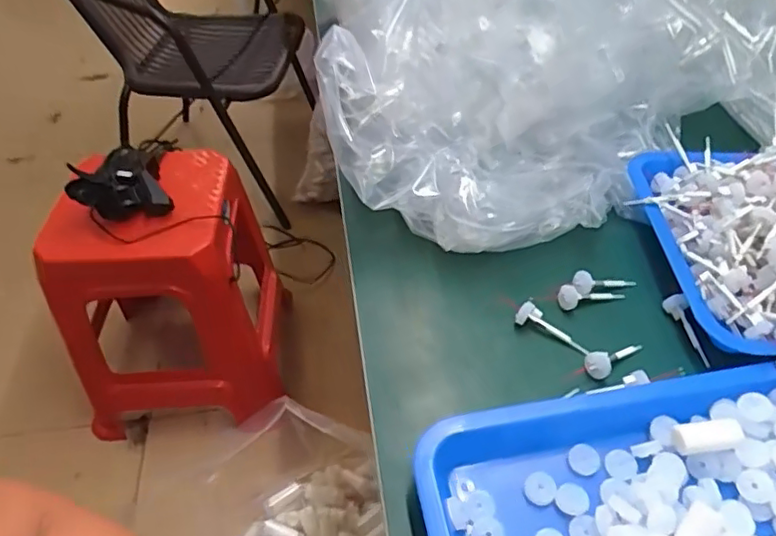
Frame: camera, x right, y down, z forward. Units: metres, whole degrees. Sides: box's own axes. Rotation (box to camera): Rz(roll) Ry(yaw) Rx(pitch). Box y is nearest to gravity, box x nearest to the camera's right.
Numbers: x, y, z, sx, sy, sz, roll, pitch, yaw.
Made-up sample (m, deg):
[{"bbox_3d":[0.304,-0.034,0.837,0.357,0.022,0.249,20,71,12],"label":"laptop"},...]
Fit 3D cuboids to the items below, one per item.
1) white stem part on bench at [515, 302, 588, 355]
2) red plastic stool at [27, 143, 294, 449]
[{"bbox_3d":[0.136,0.052,0.485,0.064,0.017,0.014,35,56,14],"label":"white stem part on bench"},{"bbox_3d":[-0.419,0.033,1.142,0.355,0.455,0.388,-7,48,-5],"label":"red plastic stool"}]

